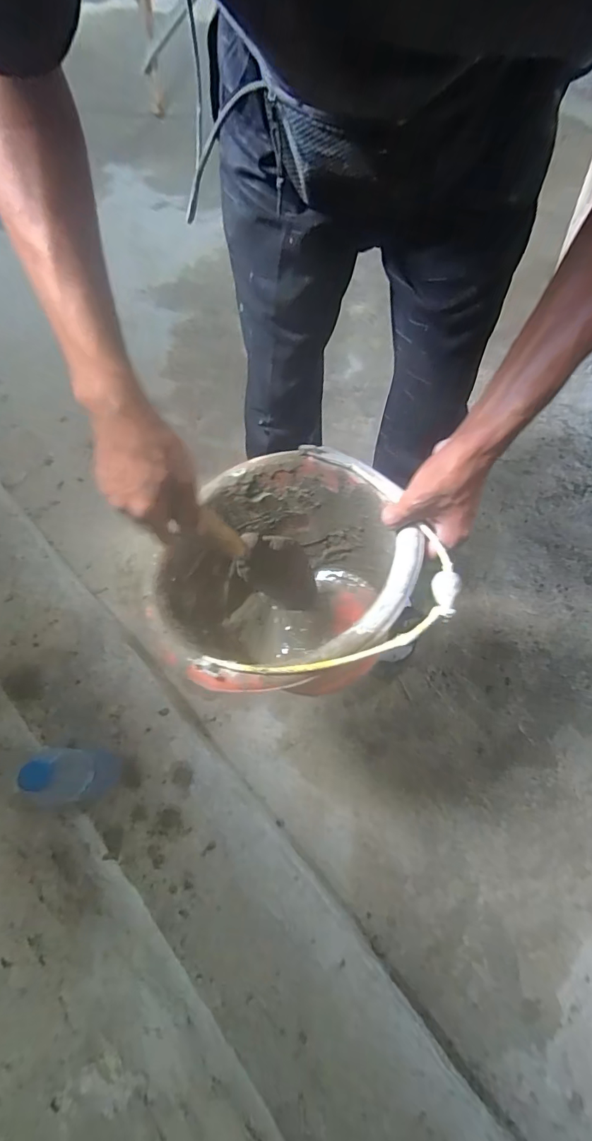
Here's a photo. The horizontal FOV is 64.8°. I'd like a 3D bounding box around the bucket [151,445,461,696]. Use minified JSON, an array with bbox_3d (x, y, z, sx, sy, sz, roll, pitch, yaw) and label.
[{"bbox_3d":[0.011,0.029,0.559,0.298,0.240,0.298,-13,48,14],"label":"bucket"}]

